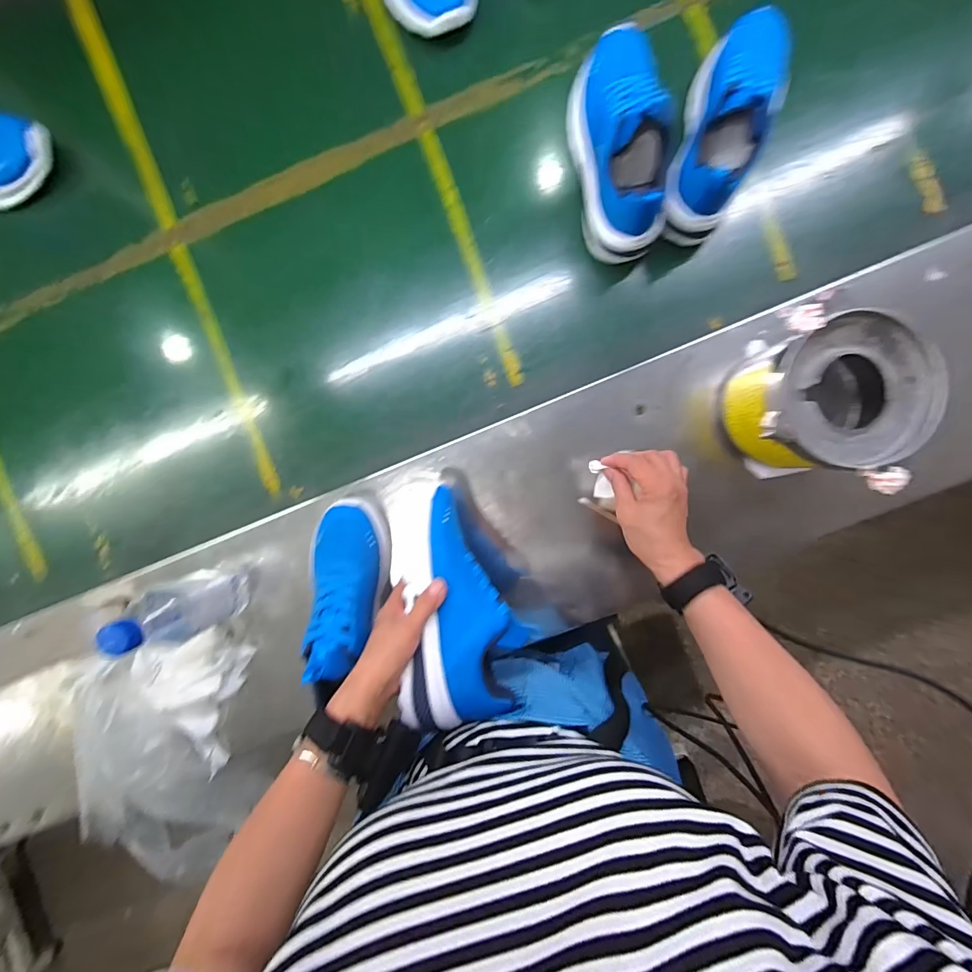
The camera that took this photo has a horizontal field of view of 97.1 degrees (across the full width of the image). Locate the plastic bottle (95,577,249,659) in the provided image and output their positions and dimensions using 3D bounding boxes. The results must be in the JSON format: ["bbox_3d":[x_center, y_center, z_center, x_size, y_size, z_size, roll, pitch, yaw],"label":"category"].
[{"bbox_3d":[-0.327,0.136,0.462,0.065,0.166,0.062,-22,92,5],"label":"plastic bottle"}]

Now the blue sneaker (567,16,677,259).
[{"bbox_3d":[0.145,-0.379,0.465,0.083,0.107,0.228,-8,93,4],"label":"blue sneaker"}]

